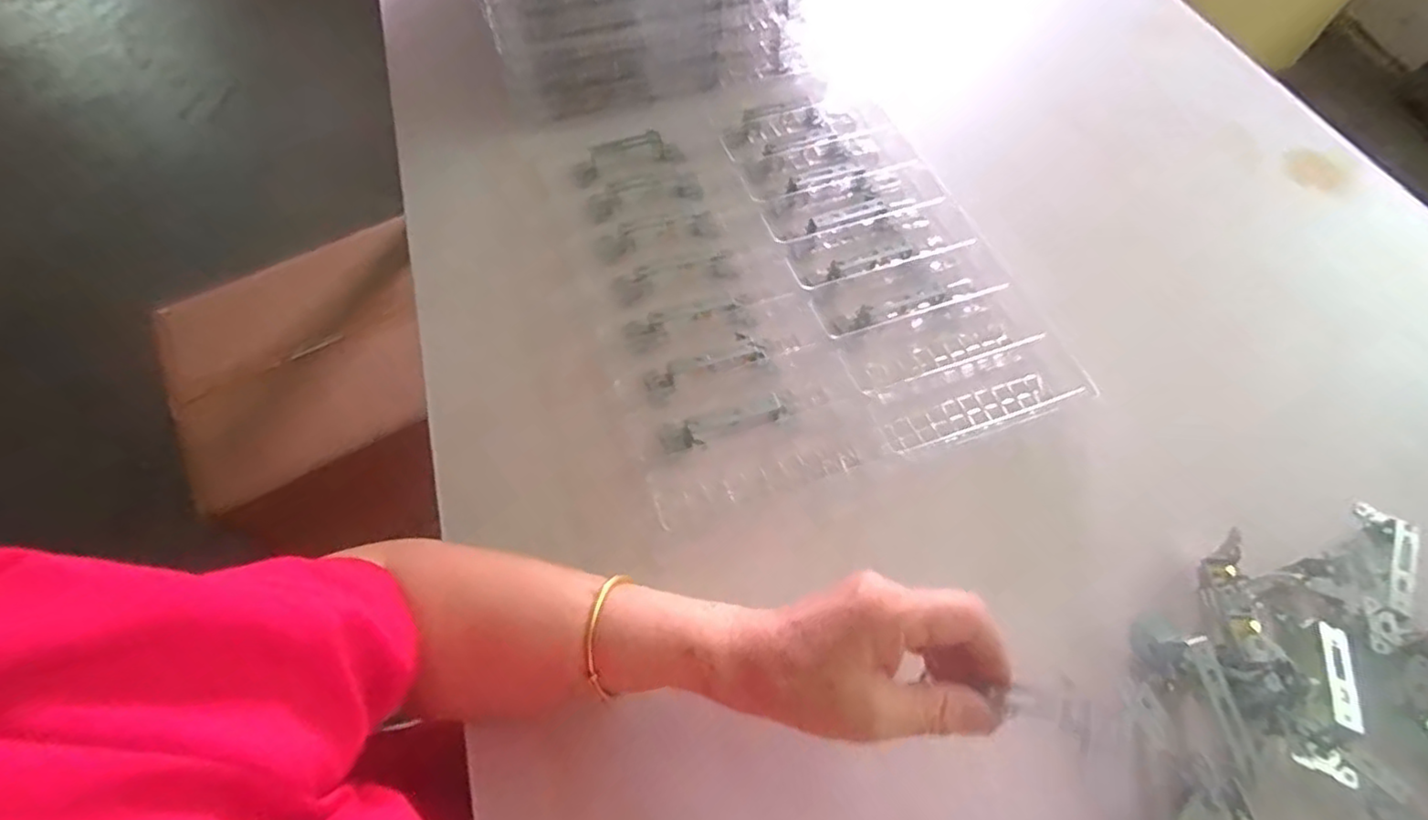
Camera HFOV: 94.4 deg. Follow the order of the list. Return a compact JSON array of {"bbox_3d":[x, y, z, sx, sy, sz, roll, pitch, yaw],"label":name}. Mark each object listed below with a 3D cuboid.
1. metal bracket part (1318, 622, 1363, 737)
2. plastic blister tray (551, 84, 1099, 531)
[{"bbox_3d":[0.358,0.151,0.378,0.013,0.004,0.066,12,43,25],"label":"metal bracket part"},{"bbox_3d":[0.061,-0.144,0.573,0.336,0.028,0.423,-14,60,-9],"label":"plastic blister tray"}]

